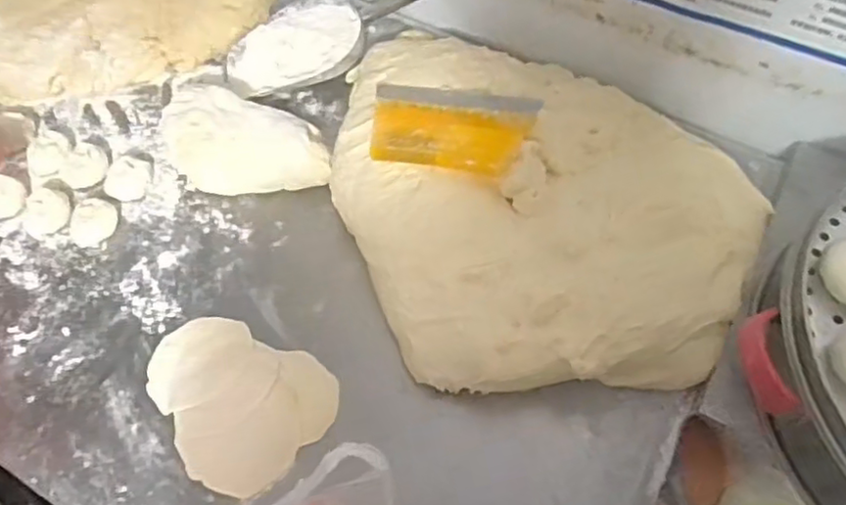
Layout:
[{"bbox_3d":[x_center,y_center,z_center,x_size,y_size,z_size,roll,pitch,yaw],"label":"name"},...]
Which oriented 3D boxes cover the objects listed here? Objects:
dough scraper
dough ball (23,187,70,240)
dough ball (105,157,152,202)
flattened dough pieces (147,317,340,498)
[{"bbox_3d":[0.033,-0.147,0.763,0.184,0.012,0.124,10,60,7],"label":"dough scraper"},{"bbox_3d":[-0.474,-0.049,0.813,0.058,0.029,0.059,-1,59,1],"label":"dough ball"},{"bbox_3d":[-0.380,-0.093,0.839,0.051,0.032,0.054,-1,59,1],"label":"dough ball"},{"bbox_3d":[-0.203,0.149,0.701,0.200,0.022,0.158,38,67,21],"label":"flattened dough pieces"}]

